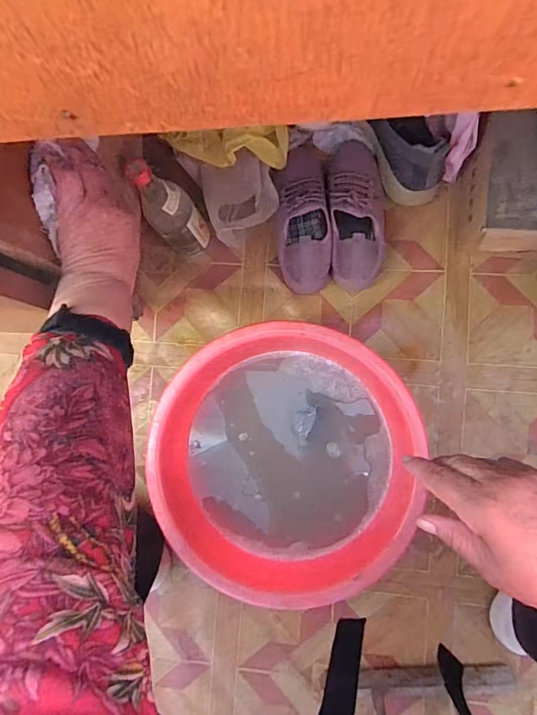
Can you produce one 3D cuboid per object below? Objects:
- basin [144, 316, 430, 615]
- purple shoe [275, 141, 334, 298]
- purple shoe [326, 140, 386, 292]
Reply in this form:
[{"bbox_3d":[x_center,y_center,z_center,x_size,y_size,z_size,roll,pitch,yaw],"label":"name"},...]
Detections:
[{"bbox_3d":[0.017,0.143,0.656,0.351,0.116,0.374,0,90,4],"label":"basin"},{"bbox_3d":[0.055,-0.228,0.712,0.084,0.079,0.238,-3,86,5],"label":"purple shoe"},{"bbox_3d":[0.142,-0.231,0.708,0.096,0.083,0.235,0,87,6],"label":"purple shoe"}]

